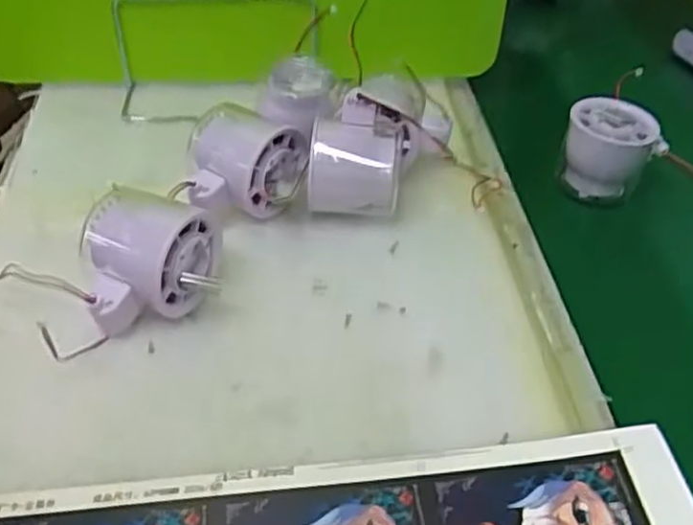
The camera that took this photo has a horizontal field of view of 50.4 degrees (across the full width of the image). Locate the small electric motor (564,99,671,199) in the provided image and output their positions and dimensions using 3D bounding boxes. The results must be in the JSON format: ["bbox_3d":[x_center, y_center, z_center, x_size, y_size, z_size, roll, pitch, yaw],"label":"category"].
[{"bbox_3d":[0.194,-0.083,0.534,0.067,0.066,0.054,19,43,16],"label":"small electric motor"}]

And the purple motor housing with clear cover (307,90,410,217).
[{"bbox_3d":[0.008,-0.071,0.478,0.059,0.071,0.056,5,41,1],"label":"purple motor housing with clear cover"}]

